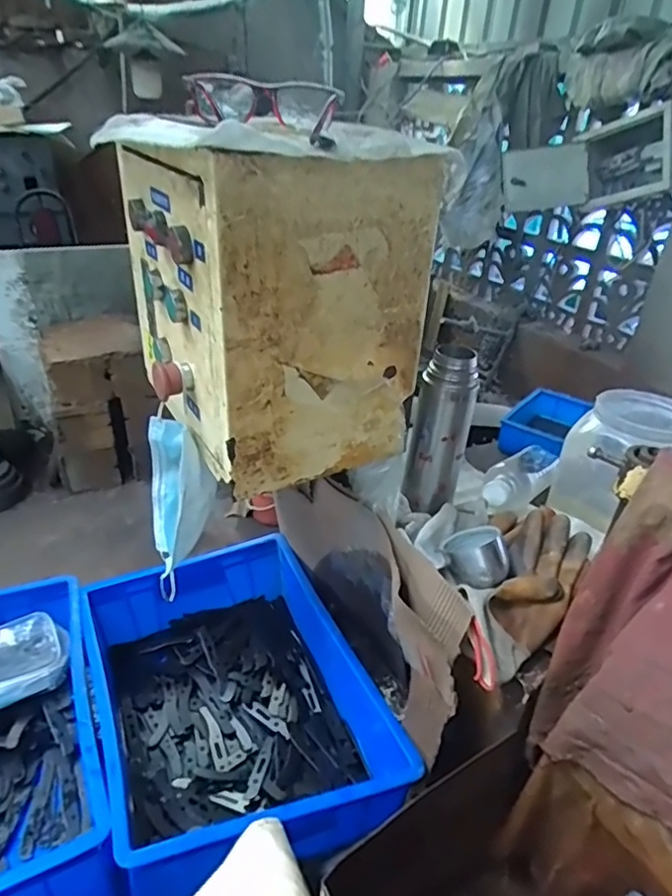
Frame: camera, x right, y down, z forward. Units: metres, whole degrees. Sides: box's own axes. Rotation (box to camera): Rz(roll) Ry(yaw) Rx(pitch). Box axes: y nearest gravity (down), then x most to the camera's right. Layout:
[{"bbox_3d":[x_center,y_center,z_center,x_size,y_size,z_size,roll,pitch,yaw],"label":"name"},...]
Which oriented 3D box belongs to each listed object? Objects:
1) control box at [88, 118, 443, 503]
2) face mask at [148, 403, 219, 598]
[{"bbox_3d":[-0.068,-0.143,0.561,0.210,0.283,0.250,-17,36,-31],"label":"control box"},{"bbox_3d":[-0.162,0.054,0.607,0.065,0.156,0.085,-7,32,-18],"label":"face mask"}]

